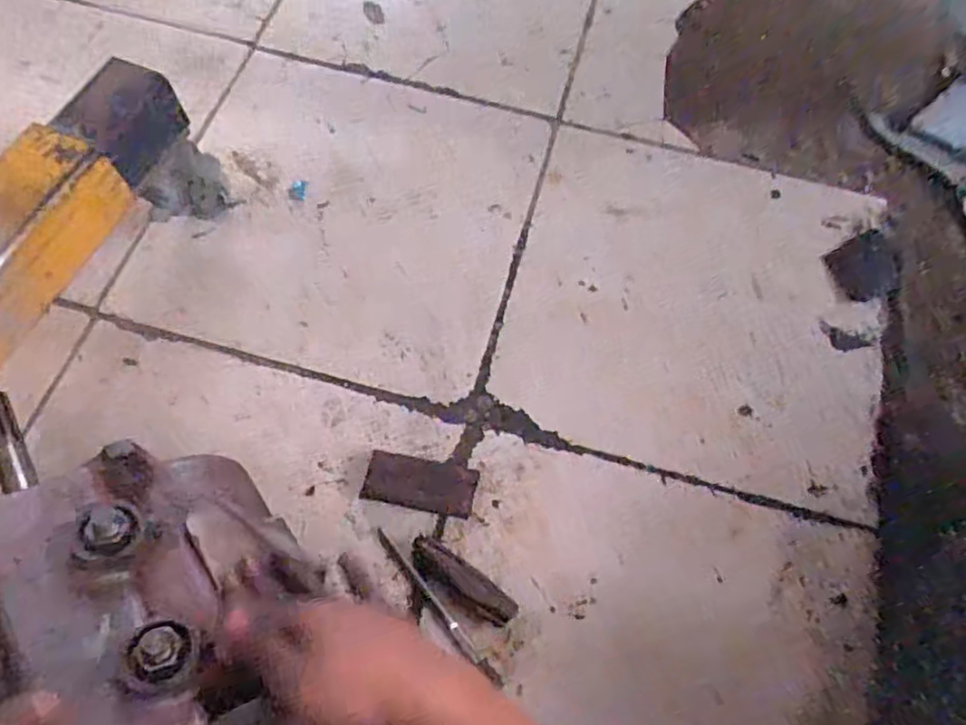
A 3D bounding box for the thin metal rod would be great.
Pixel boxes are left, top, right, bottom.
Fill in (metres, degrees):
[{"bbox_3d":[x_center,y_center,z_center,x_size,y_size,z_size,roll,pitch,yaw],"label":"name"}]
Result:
[{"bbox_3d":[-0.042,0.212,0.559,0.013,0.005,0.164,-38,73,-17],"label":"thin metal rod"}]

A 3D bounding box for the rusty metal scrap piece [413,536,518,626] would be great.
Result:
[{"bbox_3d":[-0.020,0.193,0.560,0.103,0.015,0.036,34,69,12],"label":"rusty metal scrap piece"}]

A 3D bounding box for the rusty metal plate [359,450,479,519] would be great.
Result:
[{"bbox_3d":[-0.057,0.111,0.592,0.100,0.009,0.046,11,66,3],"label":"rusty metal plate"}]

